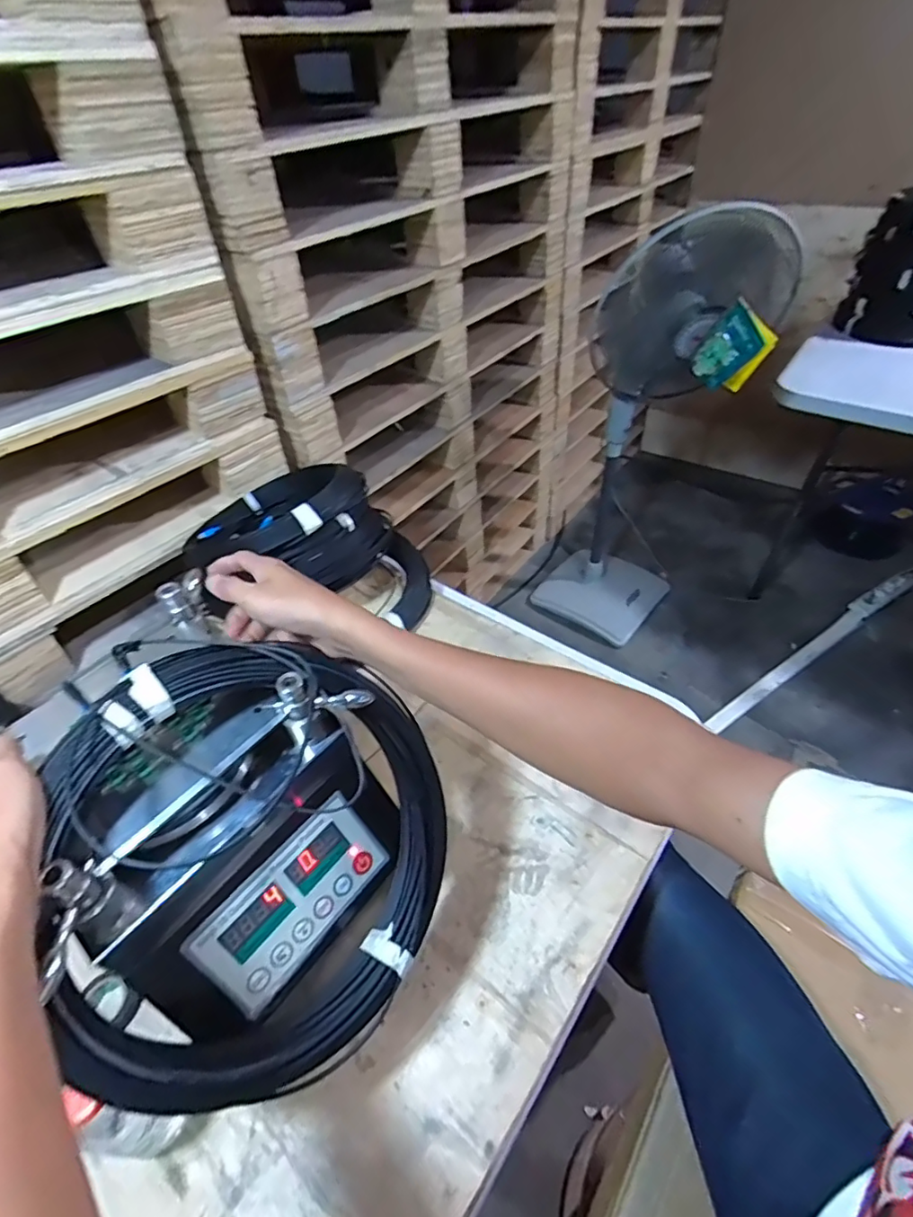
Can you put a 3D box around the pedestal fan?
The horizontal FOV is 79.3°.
[{"bbox_3d":[0.503,-0.429,1.534,0.462,1.115,0.530,14,48,17],"label":"pedestal fan"}]

